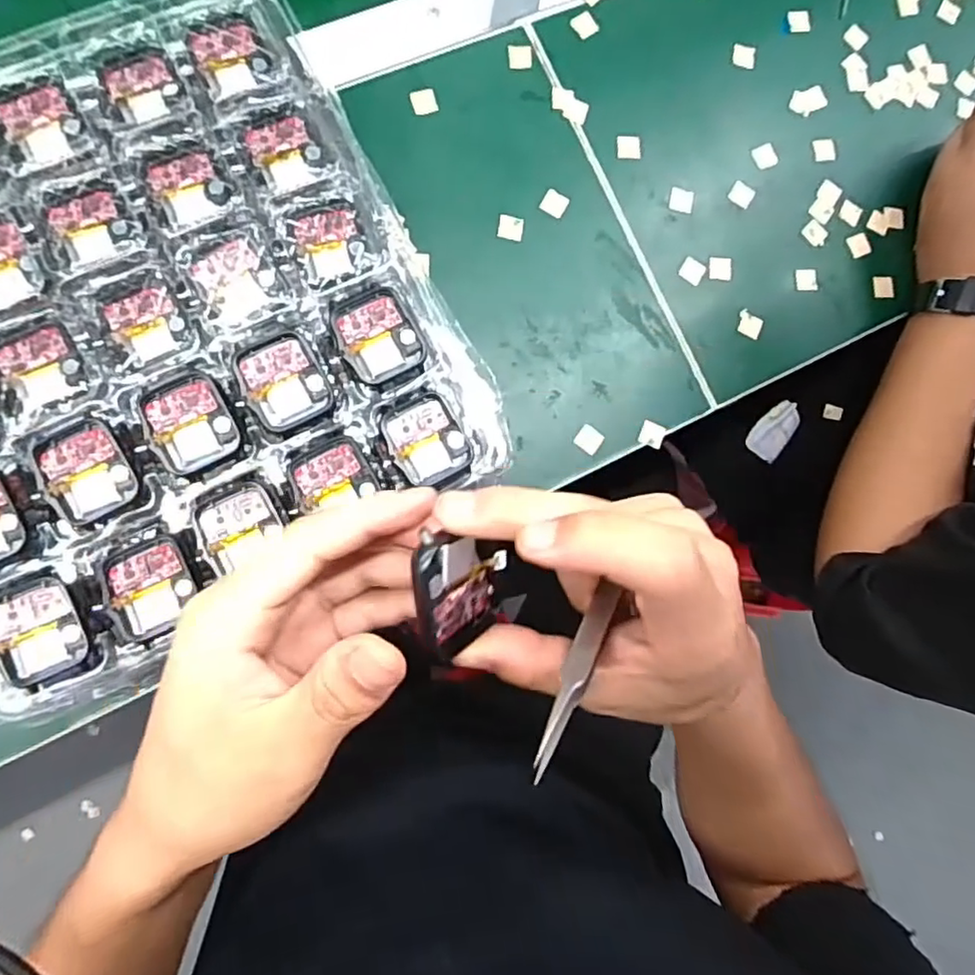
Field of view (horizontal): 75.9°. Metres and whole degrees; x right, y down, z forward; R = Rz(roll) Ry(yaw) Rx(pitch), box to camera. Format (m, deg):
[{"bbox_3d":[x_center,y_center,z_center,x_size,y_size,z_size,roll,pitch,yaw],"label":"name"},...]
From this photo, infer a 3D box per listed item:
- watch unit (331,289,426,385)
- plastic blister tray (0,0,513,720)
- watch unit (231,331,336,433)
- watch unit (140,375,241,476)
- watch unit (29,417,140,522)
[{"bbox_3d":[-0.054,-0.075,0.310,0.037,0.004,0.044,-25,89,-9],"label":"watch unit"},{"bbox_3d":[-0.165,-0.082,0.300,0.265,0.019,0.289,-27,89,-9],"label":"plastic blister tray"},{"bbox_3d":[-0.099,-0.051,0.302,0.036,0.006,0.043,-27,89,-9],"label":"watch unit"},{"bbox_3d":[-0.140,-0.030,0.294,0.036,0.005,0.042,-23,88,-9],"label":"watch unit"},{"bbox_3d":[-0.184,-0.008,0.287,0.036,0.004,0.044,-30,89,-10],"label":"watch unit"}]

